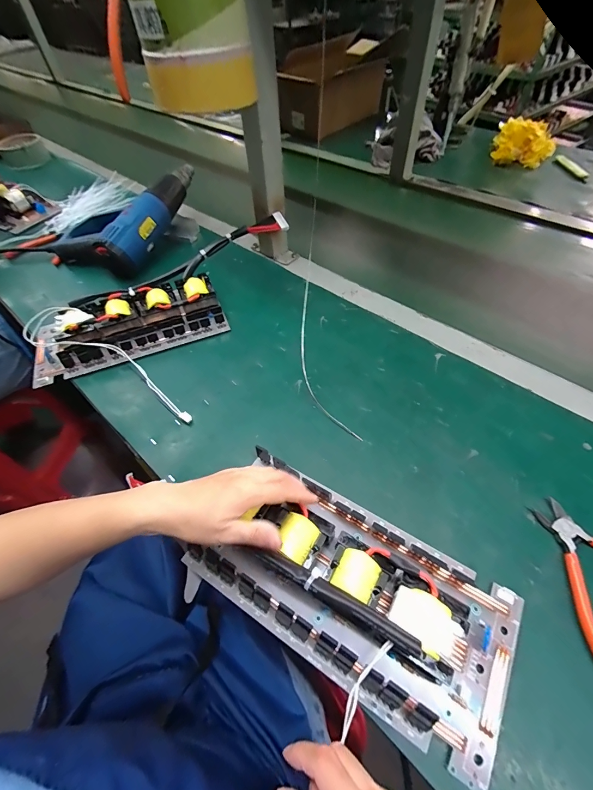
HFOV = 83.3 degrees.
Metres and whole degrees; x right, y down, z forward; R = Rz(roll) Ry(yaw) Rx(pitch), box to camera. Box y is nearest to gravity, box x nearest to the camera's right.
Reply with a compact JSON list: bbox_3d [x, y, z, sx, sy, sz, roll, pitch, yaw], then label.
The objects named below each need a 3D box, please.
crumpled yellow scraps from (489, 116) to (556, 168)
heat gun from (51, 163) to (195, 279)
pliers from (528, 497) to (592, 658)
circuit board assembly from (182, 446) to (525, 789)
[{"bbox_3d":[0.581,-0.639,0.848,0.144,0.079,0.130,18,56,16],"label":"crumpled yellow scraps"},{"bbox_3d":[-0.339,-0.362,0.662,0.200,0.080,0.263,16,56,15],"label":"heat gun"},{"bbox_3d":[0.284,0.164,0.307,0.126,0.010,0.136,-20,55,-11],"label":"pliers"},{"bbox_3d":[0.048,0.163,0.292,0.269,0.059,0.137,25,58,20],"label":"circuit board assembly"}]

